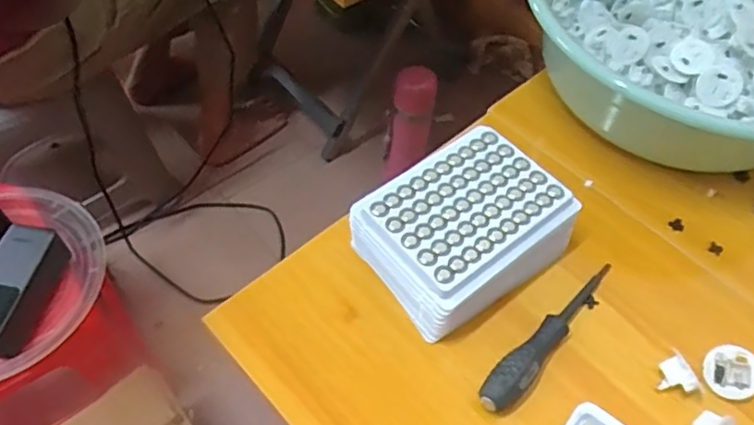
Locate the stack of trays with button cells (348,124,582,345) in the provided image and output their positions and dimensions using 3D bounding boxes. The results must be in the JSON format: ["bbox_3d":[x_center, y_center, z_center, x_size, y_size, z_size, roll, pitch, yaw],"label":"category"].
[{"bbox_3d":[0.058,0.013,0.421,0.134,0.058,0.099,-32,63,-23],"label":"stack of trays with button cells"}]

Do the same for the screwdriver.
[{"bbox_3d":[0.116,0.078,0.401,0.021,0.020,0.140,40,61,22],"label":"screwdriver"}]

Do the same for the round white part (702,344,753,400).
[{"bbox_3d":[0.230,0.103,0.391,0.033,0.011,0.033,-10,71,30],"label":"round white part"}]

